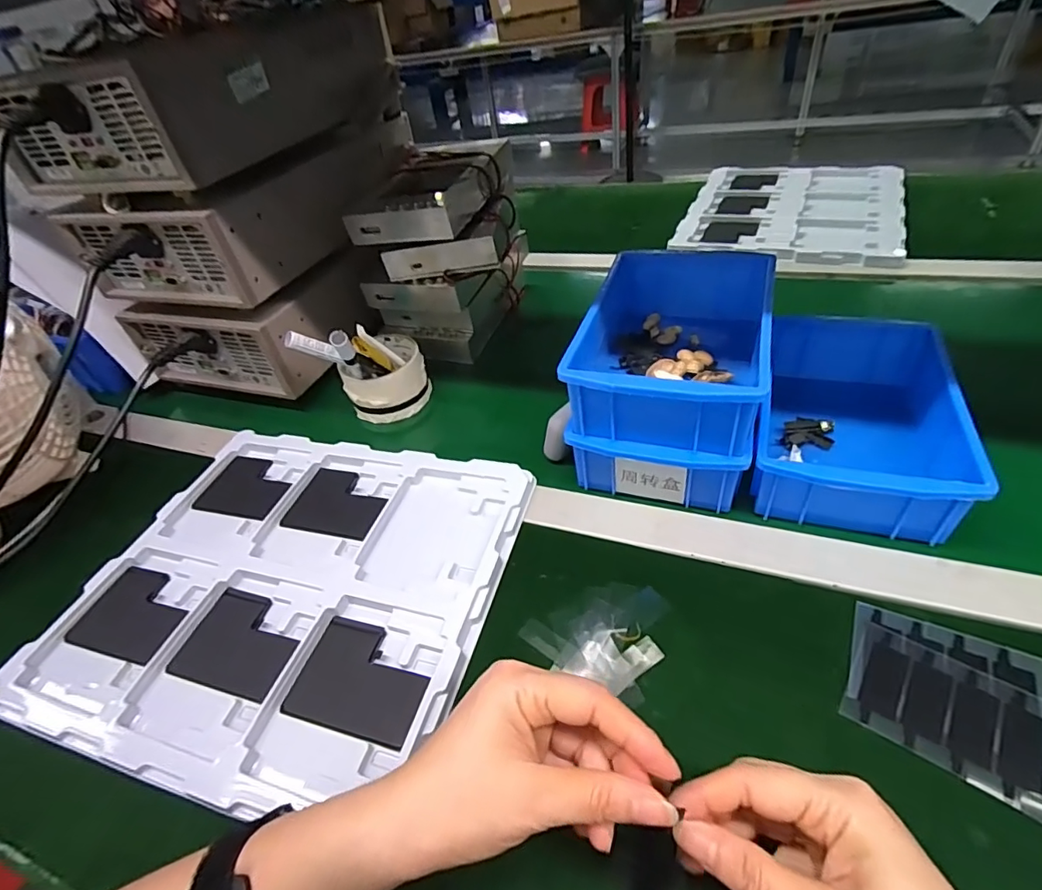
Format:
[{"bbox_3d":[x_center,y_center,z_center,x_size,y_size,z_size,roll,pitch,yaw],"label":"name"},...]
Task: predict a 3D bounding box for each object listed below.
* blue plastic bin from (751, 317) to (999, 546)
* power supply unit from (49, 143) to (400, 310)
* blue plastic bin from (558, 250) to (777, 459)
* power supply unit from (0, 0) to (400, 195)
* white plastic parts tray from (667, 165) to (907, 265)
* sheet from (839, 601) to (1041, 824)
[{"bbox_3d":[0.257,-0.027,0.416,0.130,0.064,0.207,9,46,20],"label":"blue plastic bin"},{"bbox_3d":[-0.294,-0.263,0.572,0.200,0.087,0.302,10,47,21],"label":"power supply unit"},{"bbox_3d":[0.123,-0.087,0.420,0.128,0.060,0.210,8,46,19],"label":"blue plastic bin"},{"bbox_3d":[-0.301,-0.342,0.516,0.194,0.093,0.319,10,47,21],"label":"power supply unit"},{"bbox_3d":[0.394,-0.347,0.764,0.274,0.018,0.321,14,48,24],"label":"white plastic parts tray"},{"bbox_3d":[0.237,0.137,0.290,0.096,0.004,0.085,21,52,30],"label":"sheet"}]

